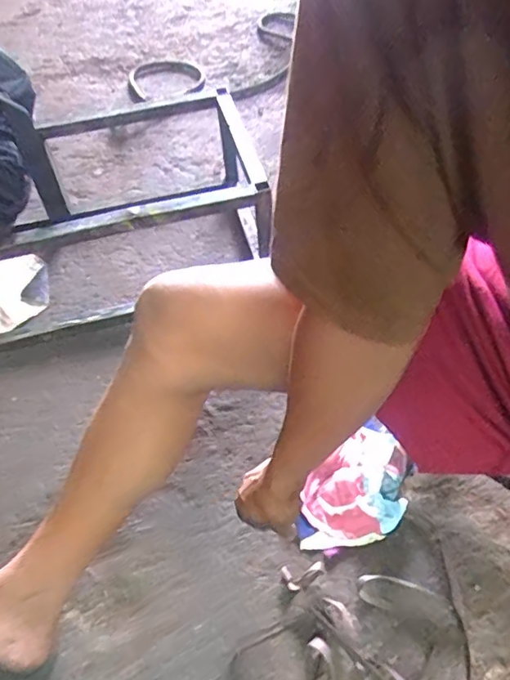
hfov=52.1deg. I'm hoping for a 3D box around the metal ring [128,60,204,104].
[{"bbox_3d":[-0.265,-0.769,1.527,0.222,0.040,0.261,-14,54,-5],"label":"metal ring"}]

